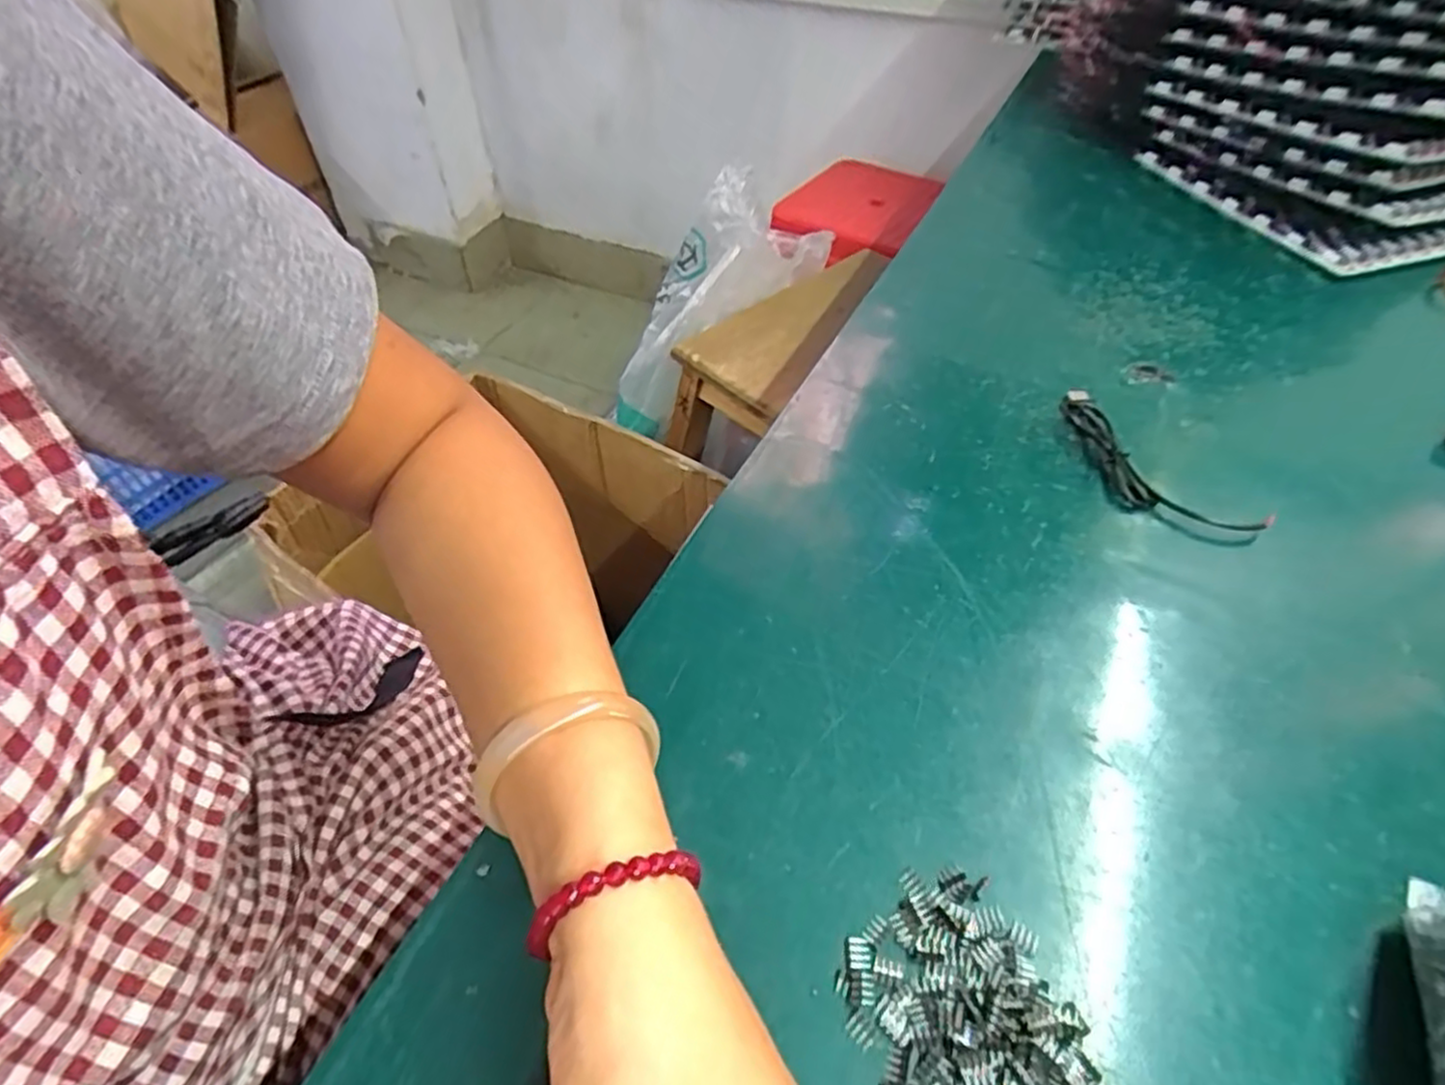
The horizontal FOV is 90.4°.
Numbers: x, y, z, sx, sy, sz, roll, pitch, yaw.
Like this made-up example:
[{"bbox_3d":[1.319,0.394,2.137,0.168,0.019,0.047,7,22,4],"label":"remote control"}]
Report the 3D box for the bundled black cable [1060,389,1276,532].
[{"bbox_3d":[0.239,-0.047,0.412,0.053,0.019,0.129,-21,53,-20],"label":"bundled black cable"}]

